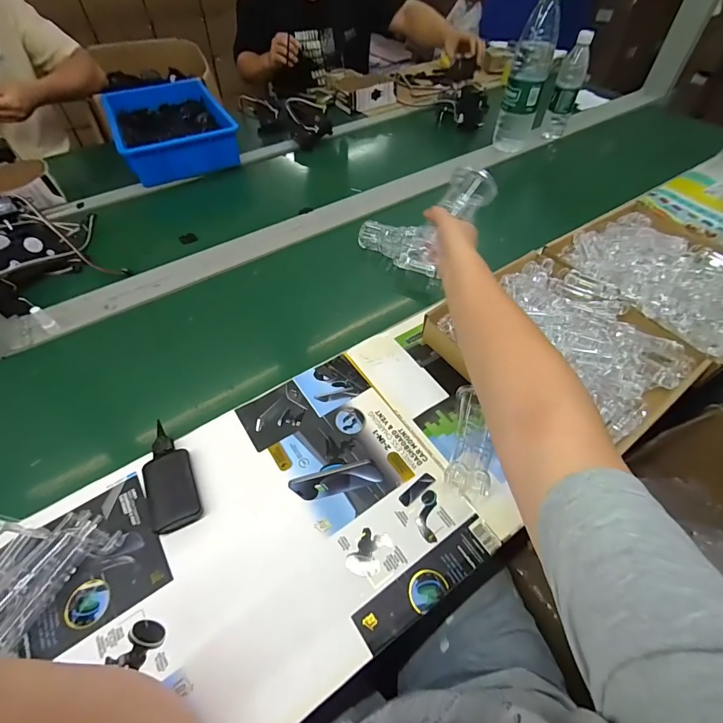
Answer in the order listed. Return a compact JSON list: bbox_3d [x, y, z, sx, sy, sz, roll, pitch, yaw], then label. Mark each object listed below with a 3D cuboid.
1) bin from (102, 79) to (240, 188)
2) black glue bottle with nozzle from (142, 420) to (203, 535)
[{"bbox_3d":[-0.506,-0.625,1.007,0.267,0.091,0.410,-22,56,-17],"label":"bin"},{"bbox_3d":[-0.238,0.141,0.470,0.054,0.019,0.133,-21,56,-16],"label":"black glue bottle with nozzle"}]

